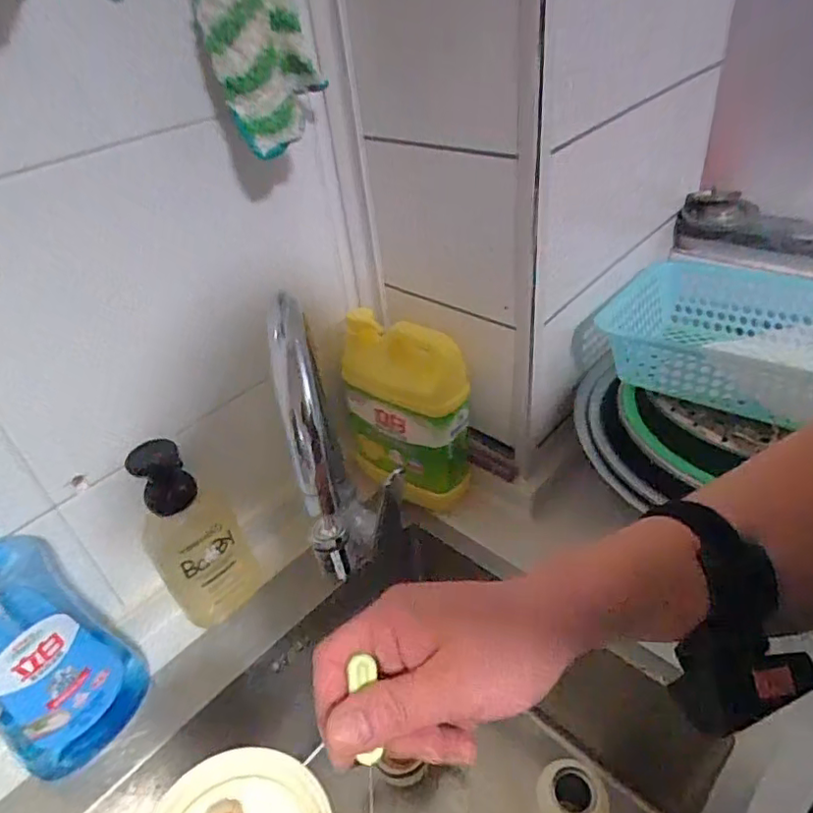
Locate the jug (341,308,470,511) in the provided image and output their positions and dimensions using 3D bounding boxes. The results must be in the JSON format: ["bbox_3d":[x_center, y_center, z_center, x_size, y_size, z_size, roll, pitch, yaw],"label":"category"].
[{"bbox_3d":[0.001,0.002,0.646,0.080,0.195,0.136,-32,44,-28],"label":"jug"}]

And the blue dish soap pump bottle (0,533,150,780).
[{"bbox_3d":[-0.313,0.175,0.462,0.090,0.270,0.109,23,47,33],"label":"blue dish soap pump bottle"}]

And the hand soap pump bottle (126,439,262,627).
[{"bbox_3d":[-0.210,0.125,0.573,0.087,0.209,0.073,-25,41,-20],"label":"hand soap pump bottle"}]

